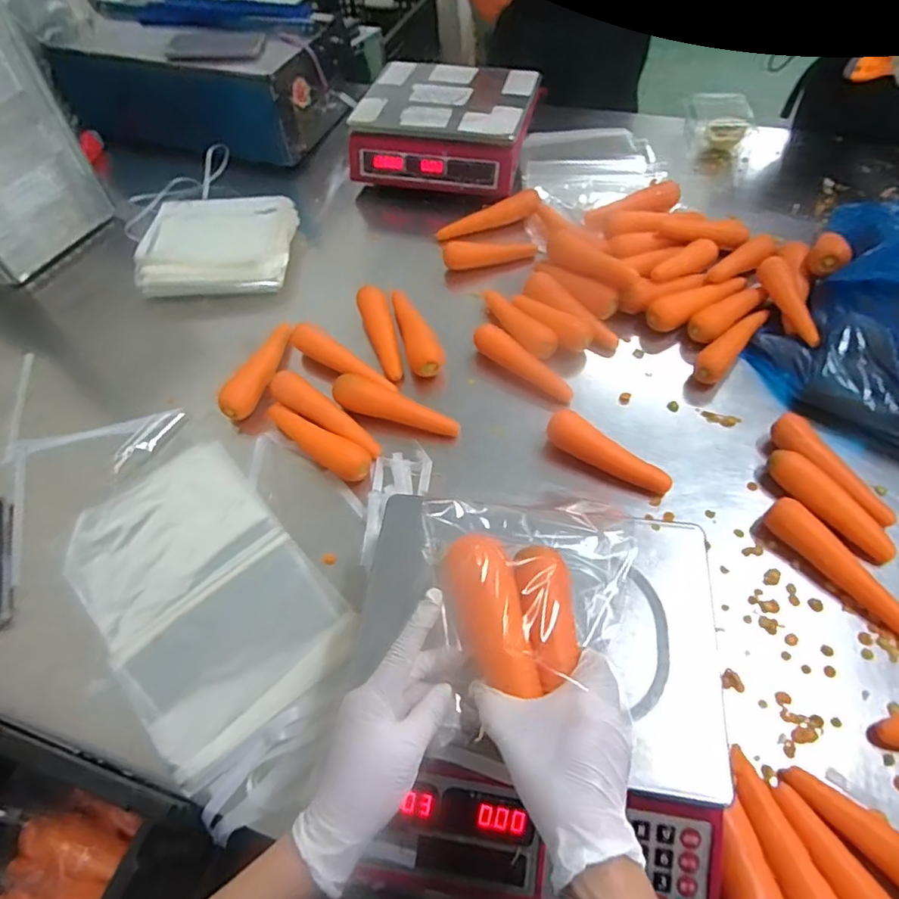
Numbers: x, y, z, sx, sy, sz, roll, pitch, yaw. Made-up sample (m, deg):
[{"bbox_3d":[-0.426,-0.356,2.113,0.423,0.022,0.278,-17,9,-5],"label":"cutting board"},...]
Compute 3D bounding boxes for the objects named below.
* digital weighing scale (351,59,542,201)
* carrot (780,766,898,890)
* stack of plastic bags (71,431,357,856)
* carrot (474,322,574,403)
[{"bbox_3d":[-0.006,-0.585,1.016,0.303,0.126,0.262,12,58,12],"label":"digital weighing scale"},{"bbox_3d":[0.340,0.310,0.440,0.035,0.035,0.139,-38,61,-21],"label":"carrot"},{"bbox_3d":[-0.260,0.154,0.592,0.208,0.019,0.372,-38,61,-21],"label":"stack of plastic bags"},{"bbox_3d":[0.098,-0.115,0.735,0.157,0.033,0.033,37,65,25],"label":"carrot"}]

